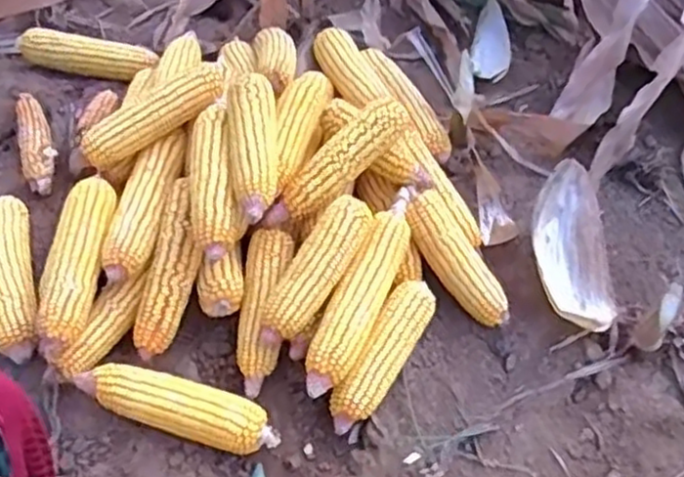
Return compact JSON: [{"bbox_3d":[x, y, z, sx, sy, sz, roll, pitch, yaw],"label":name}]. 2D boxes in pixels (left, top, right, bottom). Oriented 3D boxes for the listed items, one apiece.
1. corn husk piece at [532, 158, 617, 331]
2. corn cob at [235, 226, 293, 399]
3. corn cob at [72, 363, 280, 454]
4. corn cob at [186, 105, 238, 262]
[{"bbox_3d":[0.282,0.007,0.874,0.096,0.062,0.208,-4,77,-4],"label":"corn husk piece"},{"bbox_3d":[-0.088,0.077,0.793,0.048,0.037,0.183,7,80,2],"label":"corn cob"},{"bbox_3d":[-0.172,0.180,0.767,0.209,0.058,0.052,14,59,6],"label":"corn cob"},{"bbox_3d":[-0.145,-0.064,0.794,0.052,0.041,0.201,-8,59,-7],"label":"corn cob"}]

